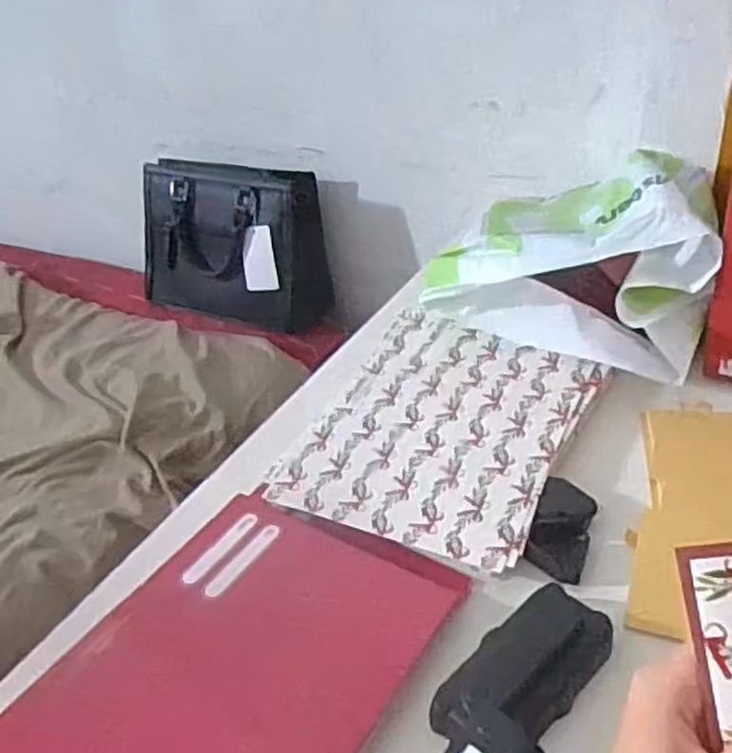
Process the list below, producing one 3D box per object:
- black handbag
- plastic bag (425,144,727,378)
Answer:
[{"bbox_3d":[-0.183,-0.186,1.024,0.262,0.187,0.105,13,38,26],"label":"black handbag"},{"bbox_3d":[0.184,-0.104,0.641,0.221,0.115,0.189,15,39,28],"label":"plastic bag"}]

